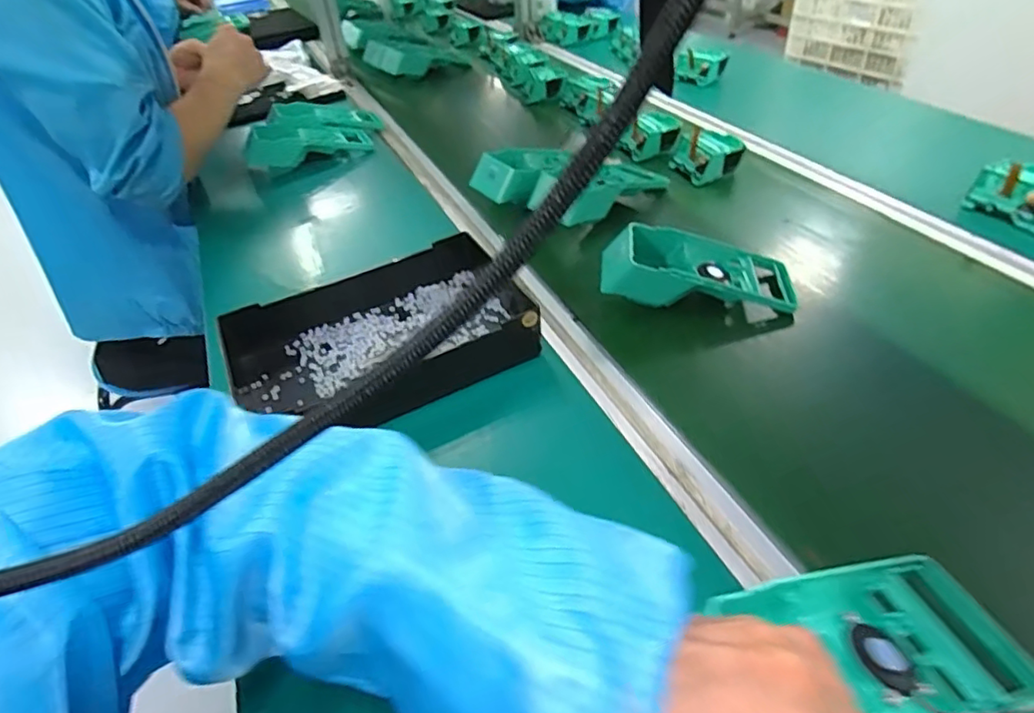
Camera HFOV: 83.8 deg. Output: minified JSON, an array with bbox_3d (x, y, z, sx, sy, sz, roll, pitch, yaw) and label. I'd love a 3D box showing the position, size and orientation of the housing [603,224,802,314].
[{"bbox_3d":[0.183,-0.087,0.585,0.189,0.054,0.087,2,43,6],"label":"housing"}]

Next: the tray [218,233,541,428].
[{"bbox_3d":[-0.122,-0.022,0.538,0.275,0.051,0.171,-22,45,-19],"label":"tray"}]

